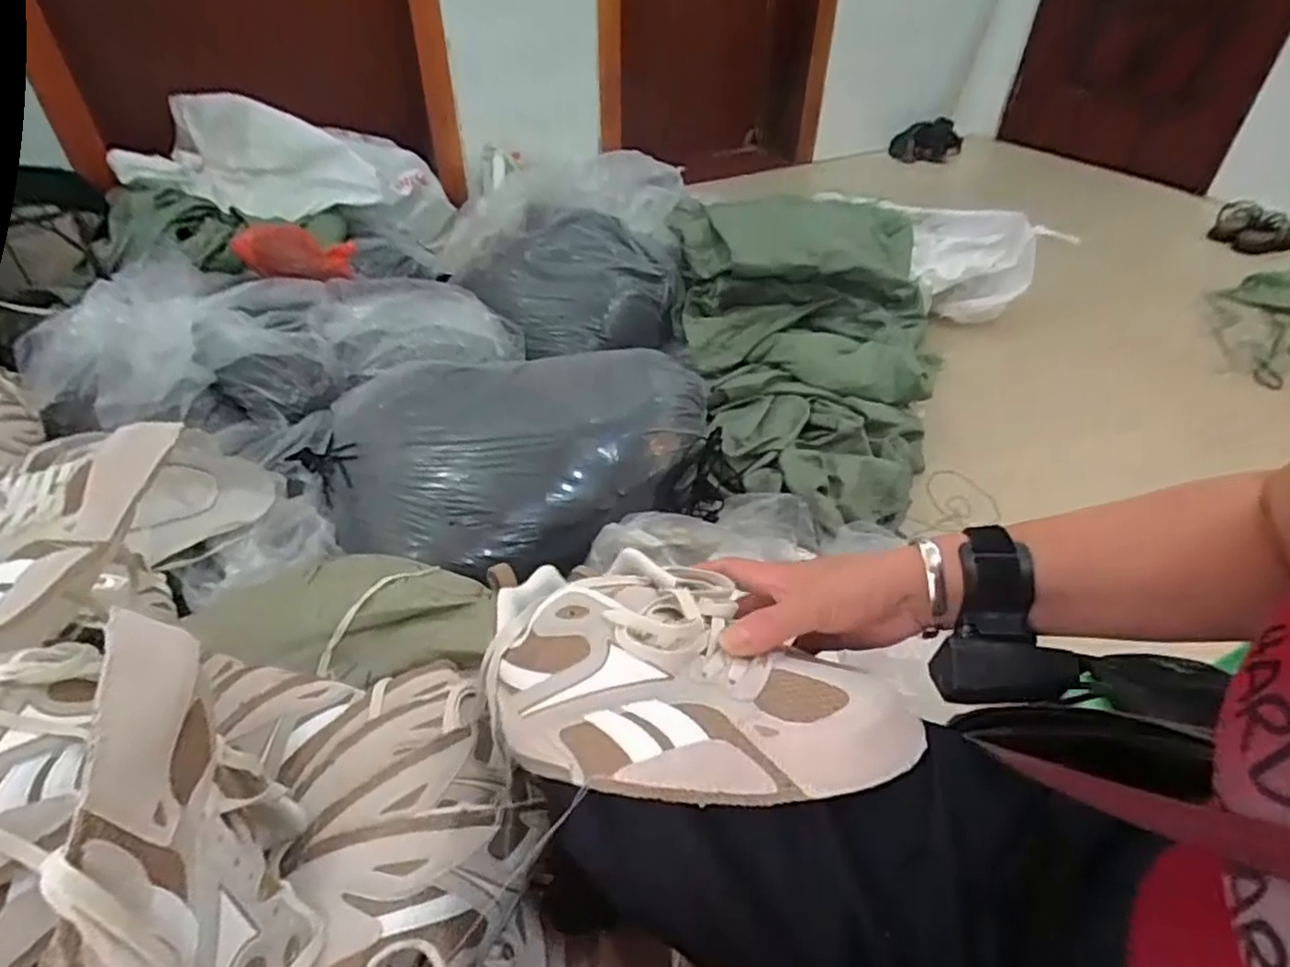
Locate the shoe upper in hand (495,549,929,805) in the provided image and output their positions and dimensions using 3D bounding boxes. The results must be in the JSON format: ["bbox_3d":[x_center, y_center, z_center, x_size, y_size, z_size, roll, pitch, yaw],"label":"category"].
[{"bbox_3d":[0.026,0.098,0.391,0.231,0.059,0.144,6,41,5],"label":"shoe upper in hand"}]

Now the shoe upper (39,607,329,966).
[{"bbox_3d":[-0.201,0.172,0.307,0.069,0.188,0.151,-1,41,-3],"label":"shoe upper"}]

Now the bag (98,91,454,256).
[{"bbox_3d":[-0.799,-0.726,1.596,0.672,0.228,0.272,5,38,-21],"label":"bag"}]

